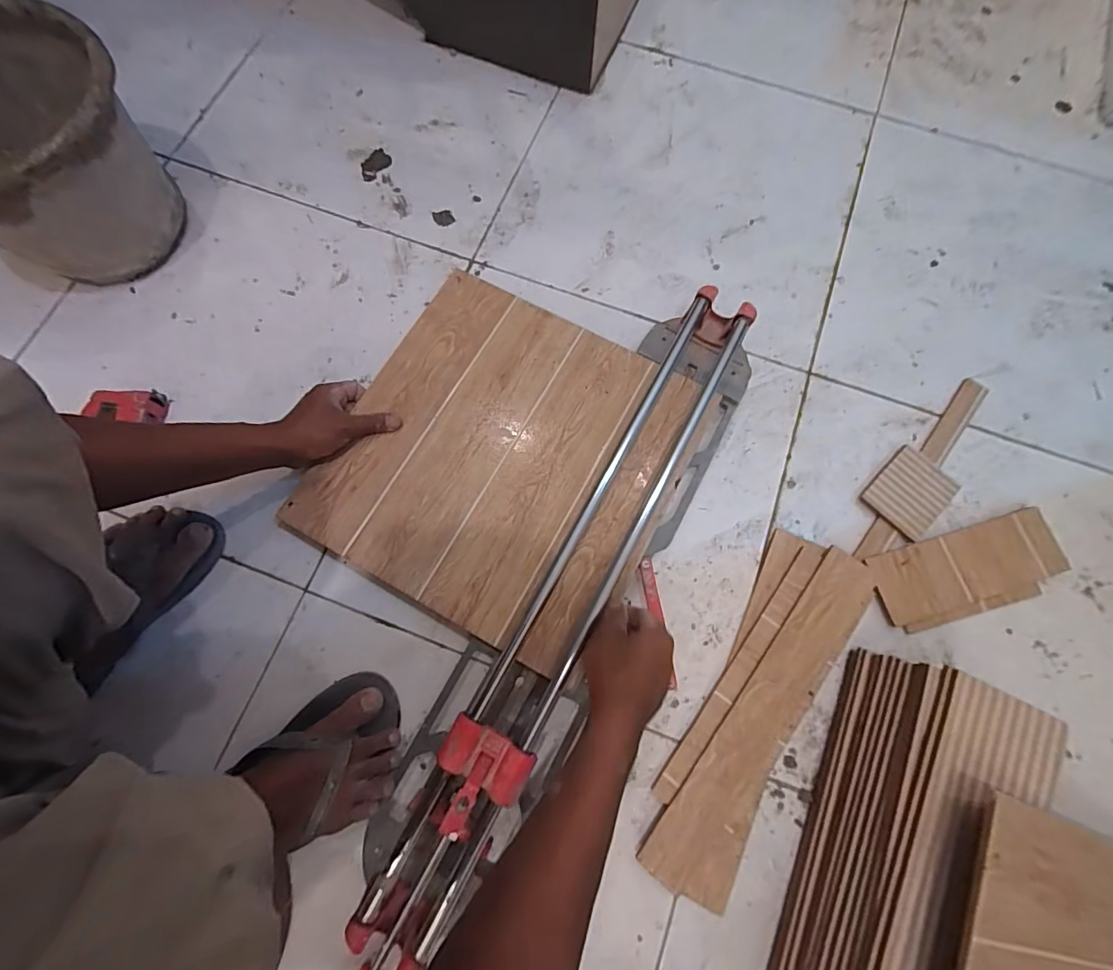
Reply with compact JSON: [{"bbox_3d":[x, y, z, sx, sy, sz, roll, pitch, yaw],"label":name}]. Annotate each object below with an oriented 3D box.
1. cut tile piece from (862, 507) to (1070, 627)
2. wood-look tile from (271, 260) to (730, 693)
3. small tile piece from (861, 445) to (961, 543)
[{"bbox_3d":[0.489,0.095,0.559,0.242,0.012,0.080,-15,75,-7],"label":"cut tile piece"},{"bbox_3d":[-0.062,-0.036,0.575,0.391,0.016,0.397,30,76,7],"label":"wood-look tile"},{"bbox_3d":[0.434,0.008,0.580,0.097,0.004,0.080,-41,73,-8],"label":"small tile piece"}]

